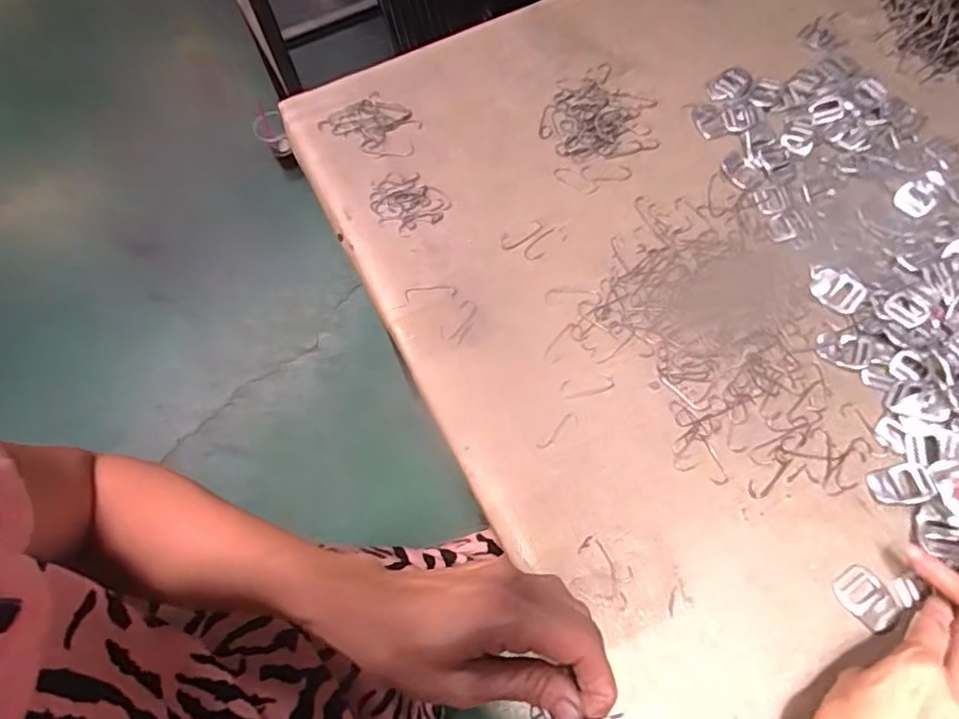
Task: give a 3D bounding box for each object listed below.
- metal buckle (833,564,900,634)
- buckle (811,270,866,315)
[{"bbox_3d":[0.258,0.158,0.405,0.032,0.004,0.038,-40,70,-15],"label":"metal buckle"},{"bbox_3d":[0.290,-0.056,0.496,0.041,0.004,0.031,35,72,17],"label":"buckle"}]

